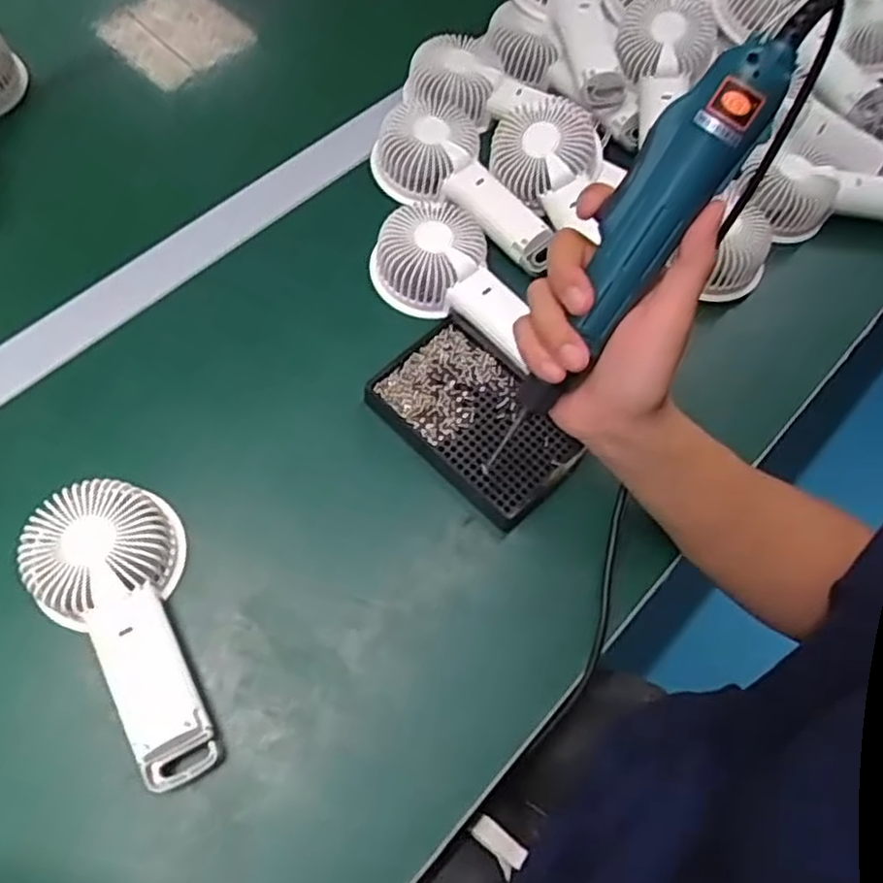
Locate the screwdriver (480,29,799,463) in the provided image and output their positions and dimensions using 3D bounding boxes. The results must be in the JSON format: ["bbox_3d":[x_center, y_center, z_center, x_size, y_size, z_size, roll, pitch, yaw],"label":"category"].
[{"bbox_3d":[0.095,-0.096,0.366,0.041,0.218,0.029,40,27,18],"label":"screwdriver"}]

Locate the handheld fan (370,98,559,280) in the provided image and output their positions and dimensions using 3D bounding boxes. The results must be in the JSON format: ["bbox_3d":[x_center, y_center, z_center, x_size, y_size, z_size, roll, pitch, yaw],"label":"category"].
[{"bbox_3d":[0.024,-0.208,0.578,0.181,0.048,0.085,43,67,6],"label":"handheld fan"}]

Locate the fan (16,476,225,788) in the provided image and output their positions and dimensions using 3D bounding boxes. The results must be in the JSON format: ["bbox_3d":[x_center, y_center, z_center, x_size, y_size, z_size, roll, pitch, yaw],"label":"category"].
[{"bbox_3d":[-0.179,0.109,0.414,0.080,0.041,0.177,-23,77,-15],"label":"fan"}]

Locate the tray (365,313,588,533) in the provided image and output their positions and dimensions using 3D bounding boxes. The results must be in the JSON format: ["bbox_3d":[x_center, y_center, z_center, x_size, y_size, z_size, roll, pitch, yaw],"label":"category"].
[{"bbox_3d":[0.026,-0.017,0.499,0.143,0.021,0.095,42,68,14],"label":"tray"}]

